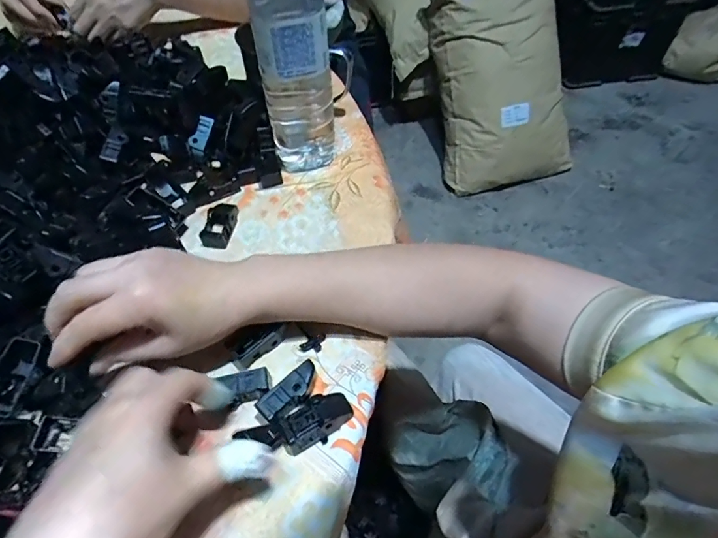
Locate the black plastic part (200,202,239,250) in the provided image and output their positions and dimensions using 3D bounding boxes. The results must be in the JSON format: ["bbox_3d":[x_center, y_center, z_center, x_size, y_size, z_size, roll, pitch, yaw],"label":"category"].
[{"bbox_3d":[-0.128,-0.042,0.405,0.024,0.017,0.048,3,57,3],"label":"black plastic part"}]

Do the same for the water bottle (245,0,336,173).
[{"bbox_3d":[-0.056,-0.179,0.384,0.064,0.206,0.051,-11,57,-6],"label":"water bottle"}]

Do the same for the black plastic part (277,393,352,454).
[{"bbox_3d":[-0.029,0.104,0.301,0.049,0.019,0.027,-23,59,-13],"label":"black plastic part"}]

